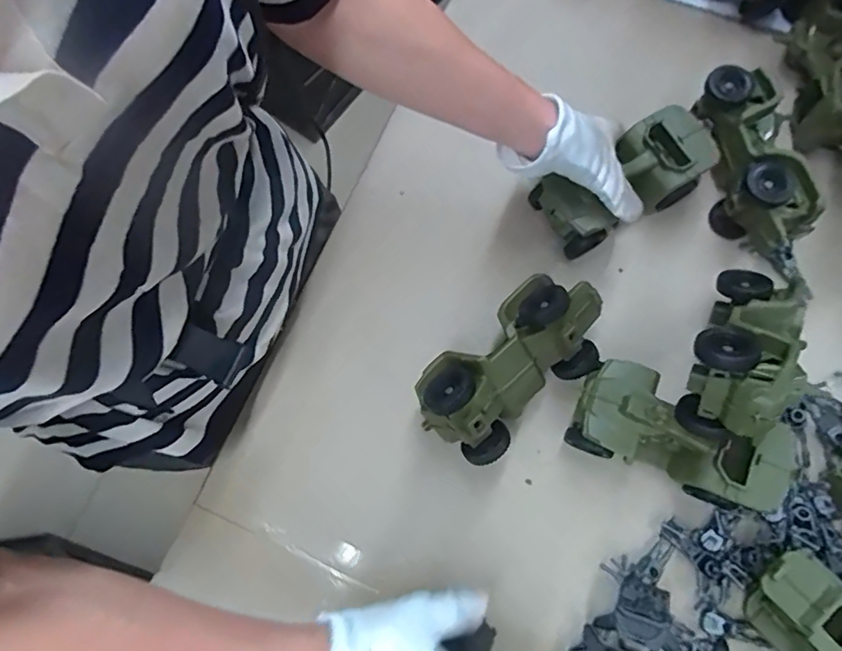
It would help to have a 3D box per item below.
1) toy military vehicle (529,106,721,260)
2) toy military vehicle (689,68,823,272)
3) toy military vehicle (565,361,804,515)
[{"bbox_3d":[0.205,-0.144,0.549,0.174,0.074,0.080,-34,76,-2],"label":"toy military vehicle"},{"bbox_3d":[0.340,-0.158,0.558,0.082,0.073,0.197,-8,73,-2],"label":"toy military vehicle"},{"bbox_3d":[0.224,0.096,0.482,0.178,0.072,0.080,23,75,7],"label":"toy military vehicle"}]

